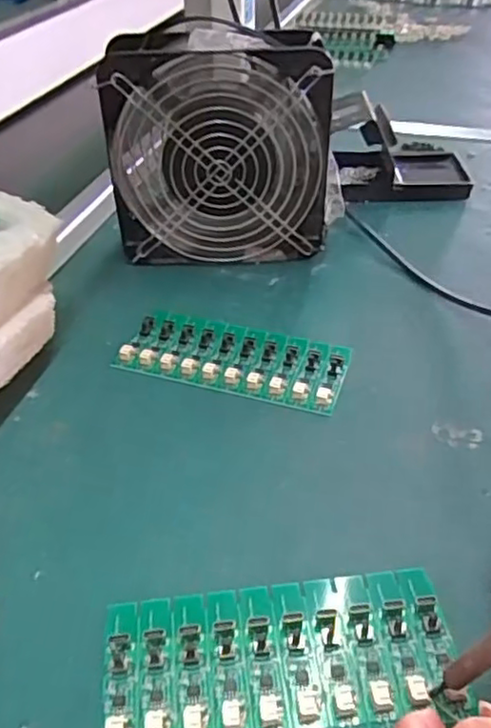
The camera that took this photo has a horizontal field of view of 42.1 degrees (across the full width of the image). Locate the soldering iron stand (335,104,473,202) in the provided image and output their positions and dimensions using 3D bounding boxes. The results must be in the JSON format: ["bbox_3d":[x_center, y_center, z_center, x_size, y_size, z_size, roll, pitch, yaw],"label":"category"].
[{"bbox_3d":[0.141,-0.194,0.577,0.126,0.065,0.078,0,40,-1],"label":"soldering iron stand"}]

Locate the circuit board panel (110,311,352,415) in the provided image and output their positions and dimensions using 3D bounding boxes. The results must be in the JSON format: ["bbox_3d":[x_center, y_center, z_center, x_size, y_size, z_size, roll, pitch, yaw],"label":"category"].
[{"bbox_3d":[-0.007,-0.006,0.397,0.136,0.008,0.061,13,42,14],"label":"circuit board panel"}]

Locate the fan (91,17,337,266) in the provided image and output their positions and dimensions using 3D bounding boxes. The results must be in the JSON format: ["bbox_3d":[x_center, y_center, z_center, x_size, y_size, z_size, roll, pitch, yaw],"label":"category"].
[{"bbox_3d":[-0.018,-0.151,0.457,0.154,0.155,0.050,-2,40,-4],"label":"fan"}]

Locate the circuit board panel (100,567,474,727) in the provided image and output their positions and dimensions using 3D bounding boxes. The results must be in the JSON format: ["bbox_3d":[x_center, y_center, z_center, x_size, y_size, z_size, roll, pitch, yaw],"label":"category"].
[{"bbox_3d":[0.013,0.115,0.253,0.135,0.007,0.062,-7,41,-6],"label":"circuit board panel"}]

